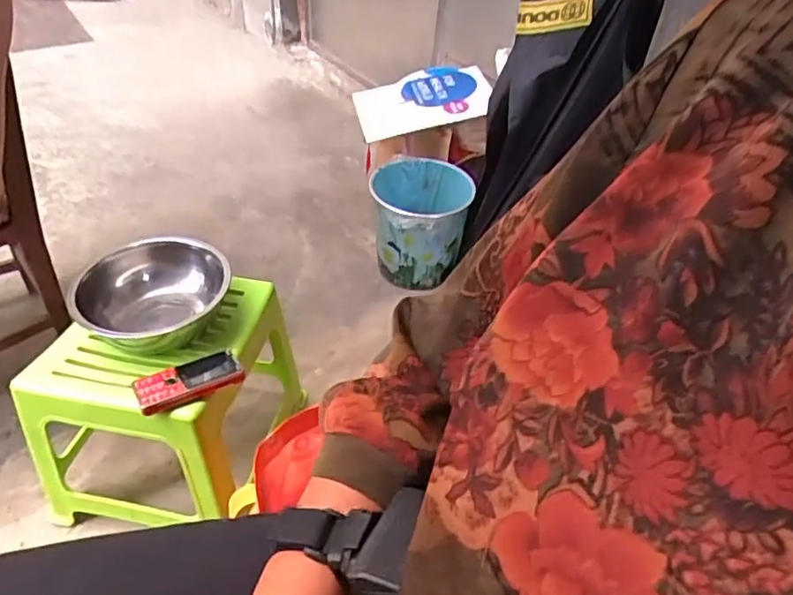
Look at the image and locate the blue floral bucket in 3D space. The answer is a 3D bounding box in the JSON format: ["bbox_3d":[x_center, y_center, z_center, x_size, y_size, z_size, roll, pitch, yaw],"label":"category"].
[{"bbox_3d":[0.047,-0.153,1.312,0.205,0.237,0.214,1,42,-5],"label":"blue floral bucket"}]

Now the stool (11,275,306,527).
[{"bbox_3d":[-0.326,0.149,0.891,0.282,0.289,0.332,13,43,8],"label":"stool"}]

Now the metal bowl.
[{"bbox_3d":[-0.329,0.005,0.833,0.174,0.087,0.193,15,43,10],"label":"metal bowl"}]

